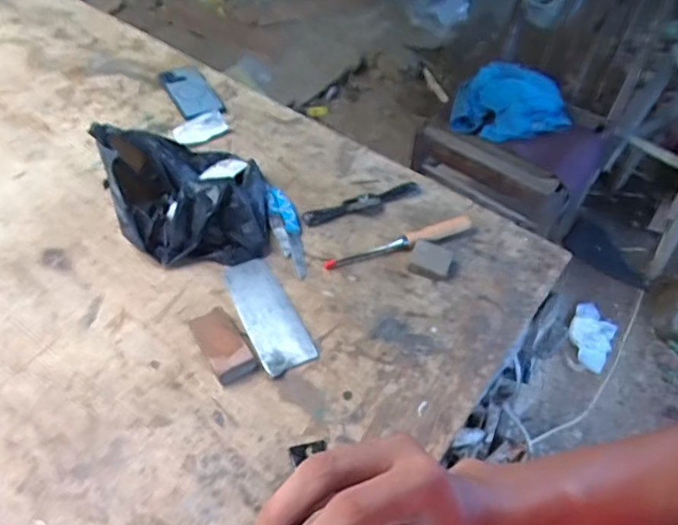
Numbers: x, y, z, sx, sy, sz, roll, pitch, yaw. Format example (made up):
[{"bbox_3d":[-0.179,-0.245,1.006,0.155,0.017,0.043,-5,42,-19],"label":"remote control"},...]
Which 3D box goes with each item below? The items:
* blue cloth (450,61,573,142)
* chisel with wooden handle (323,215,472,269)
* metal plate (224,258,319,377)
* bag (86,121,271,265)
[{"bbox_3d":[0.486,-0.437,1.567,0.316,0.181,0.142,4,49,4],"label":"blue cloth"},{"bbox_3d":[0.093,-0.032,0.835,0.242,0.023,0.031,-17,52,-16],"label":"chisel with wooden handle"},{"bbox_3d":[-0.098,0.066,0.749,0.070,0.006,0.181,-21,54,-19],"label":"metal plate"},{"bbox_3d":[-0.216,-0.100,0.827,0.222,0.102,0.226,-15,52,-15],"label":"bag"}]

